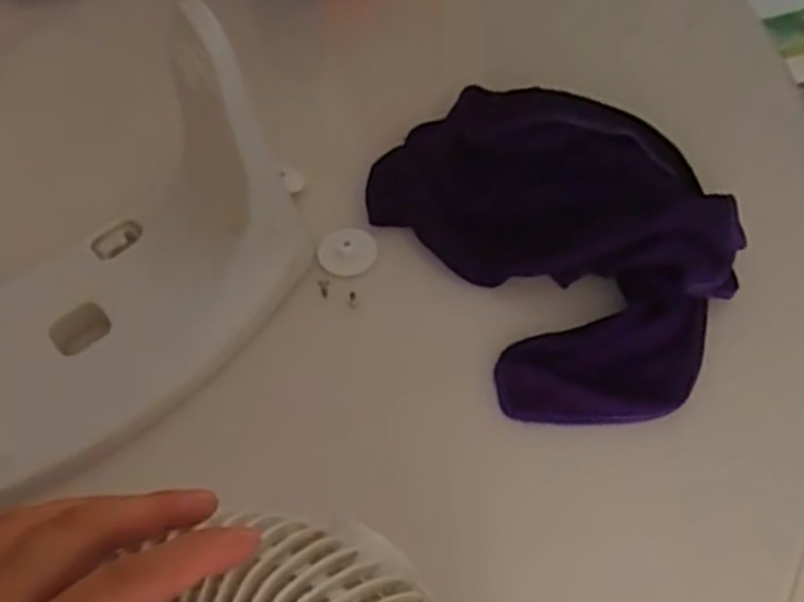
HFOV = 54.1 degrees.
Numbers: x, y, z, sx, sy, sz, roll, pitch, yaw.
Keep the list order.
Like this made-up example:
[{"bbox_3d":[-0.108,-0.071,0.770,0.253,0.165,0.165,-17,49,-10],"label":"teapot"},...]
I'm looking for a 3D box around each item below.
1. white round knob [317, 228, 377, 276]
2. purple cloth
[{"bbox_3d":[-0.033,-0.030,0.481,0.036,0.004,0.029,-15,75,-9],"label":"white round knob"},{"bbox_3d":[0.088,-0.046,0.463,0.164,0.045,0.245,-25,57,-13],"label":"purple cloth"}]

